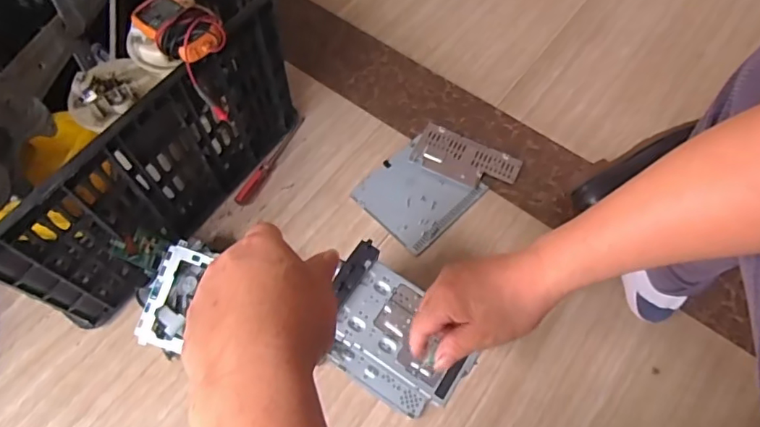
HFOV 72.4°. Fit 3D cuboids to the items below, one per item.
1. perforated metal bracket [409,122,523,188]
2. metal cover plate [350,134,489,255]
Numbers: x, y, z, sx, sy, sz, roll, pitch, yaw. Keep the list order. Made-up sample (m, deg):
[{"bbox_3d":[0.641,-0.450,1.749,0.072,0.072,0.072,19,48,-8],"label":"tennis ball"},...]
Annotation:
[{"bbox_3d":[0.147,-0.092,0.890,0.175,0.011,0.091,24,64,11],"label":"perforated metal bracket"},{"bbox_3d":[0.061,-0.037,0.863,0.160,0.010,0.164,41,69,18],"label":"metal cover plate"}]

